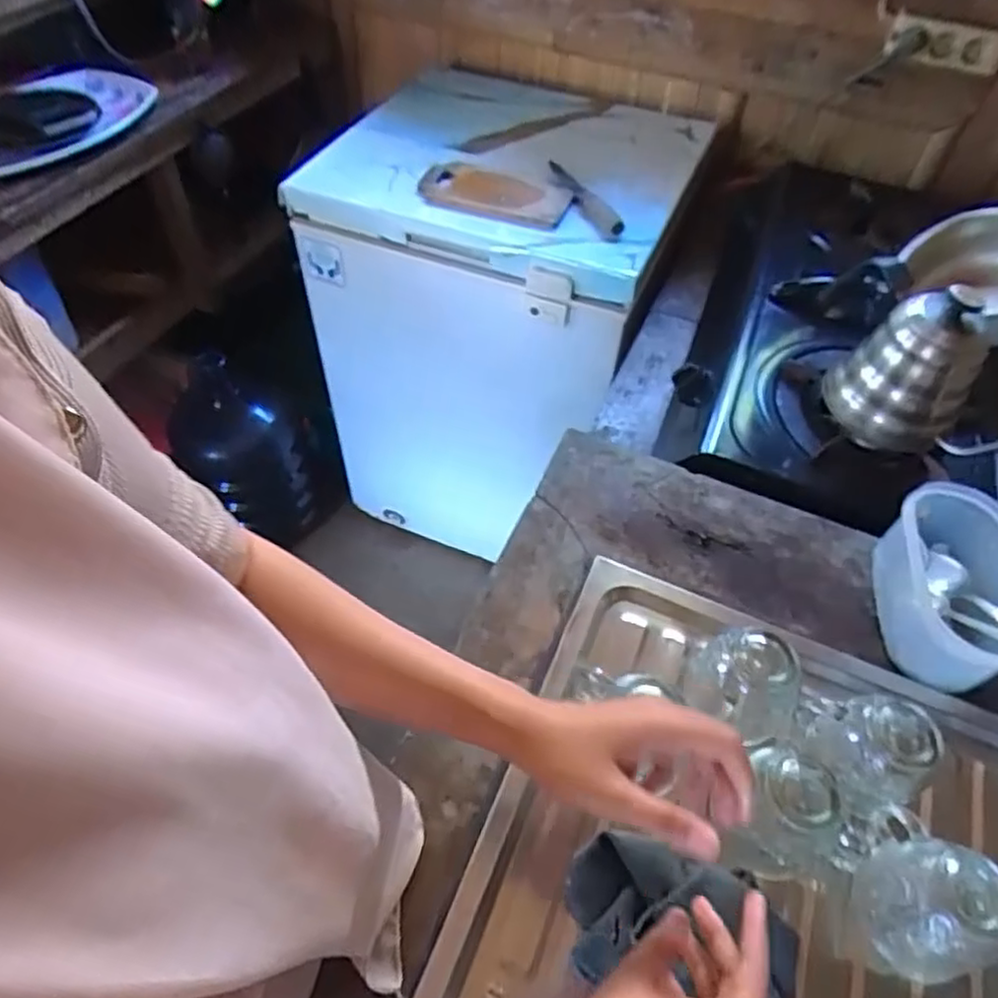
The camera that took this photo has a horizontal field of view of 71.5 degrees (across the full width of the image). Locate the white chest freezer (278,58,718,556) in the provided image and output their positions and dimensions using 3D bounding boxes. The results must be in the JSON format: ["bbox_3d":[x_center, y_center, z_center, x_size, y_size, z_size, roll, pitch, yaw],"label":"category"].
[{"bbox_3d":[0.004,-0.369,1.477,0.586,0.762,0.595,20,54,12],"label":"white chest freezer"}]

